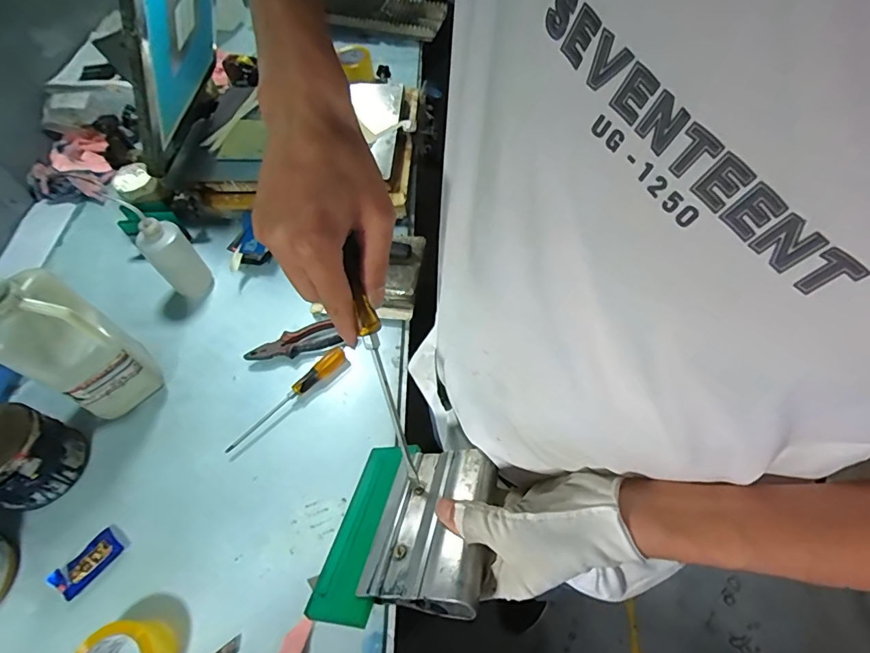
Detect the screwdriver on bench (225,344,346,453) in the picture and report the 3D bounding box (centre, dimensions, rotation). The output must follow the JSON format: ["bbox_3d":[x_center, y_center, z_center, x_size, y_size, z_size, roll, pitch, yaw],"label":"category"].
[{"bbox_3d":[-0.248,0.116,0.767,0.242,0.033,0.026,-37,63,-18],"label":"screwdriver on bench"}]

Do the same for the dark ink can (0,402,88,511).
[{"bbox_3d":[-0.631,0.196,0.690,0.125,0.125,0.125,-2,58,3],"label":"dark ink can"}]

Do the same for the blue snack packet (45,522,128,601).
[{"bbox_3d":[-0.500,0.337,0.658,0.052,0.016,0.094,35,67,22],"label":"blue snack packet"}]

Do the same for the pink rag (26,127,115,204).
[{"bbox_3d":[-0.878,-0.400,1.109,0.180,0.078,0.214,-4,58,1],"label":"pink rag"}]

